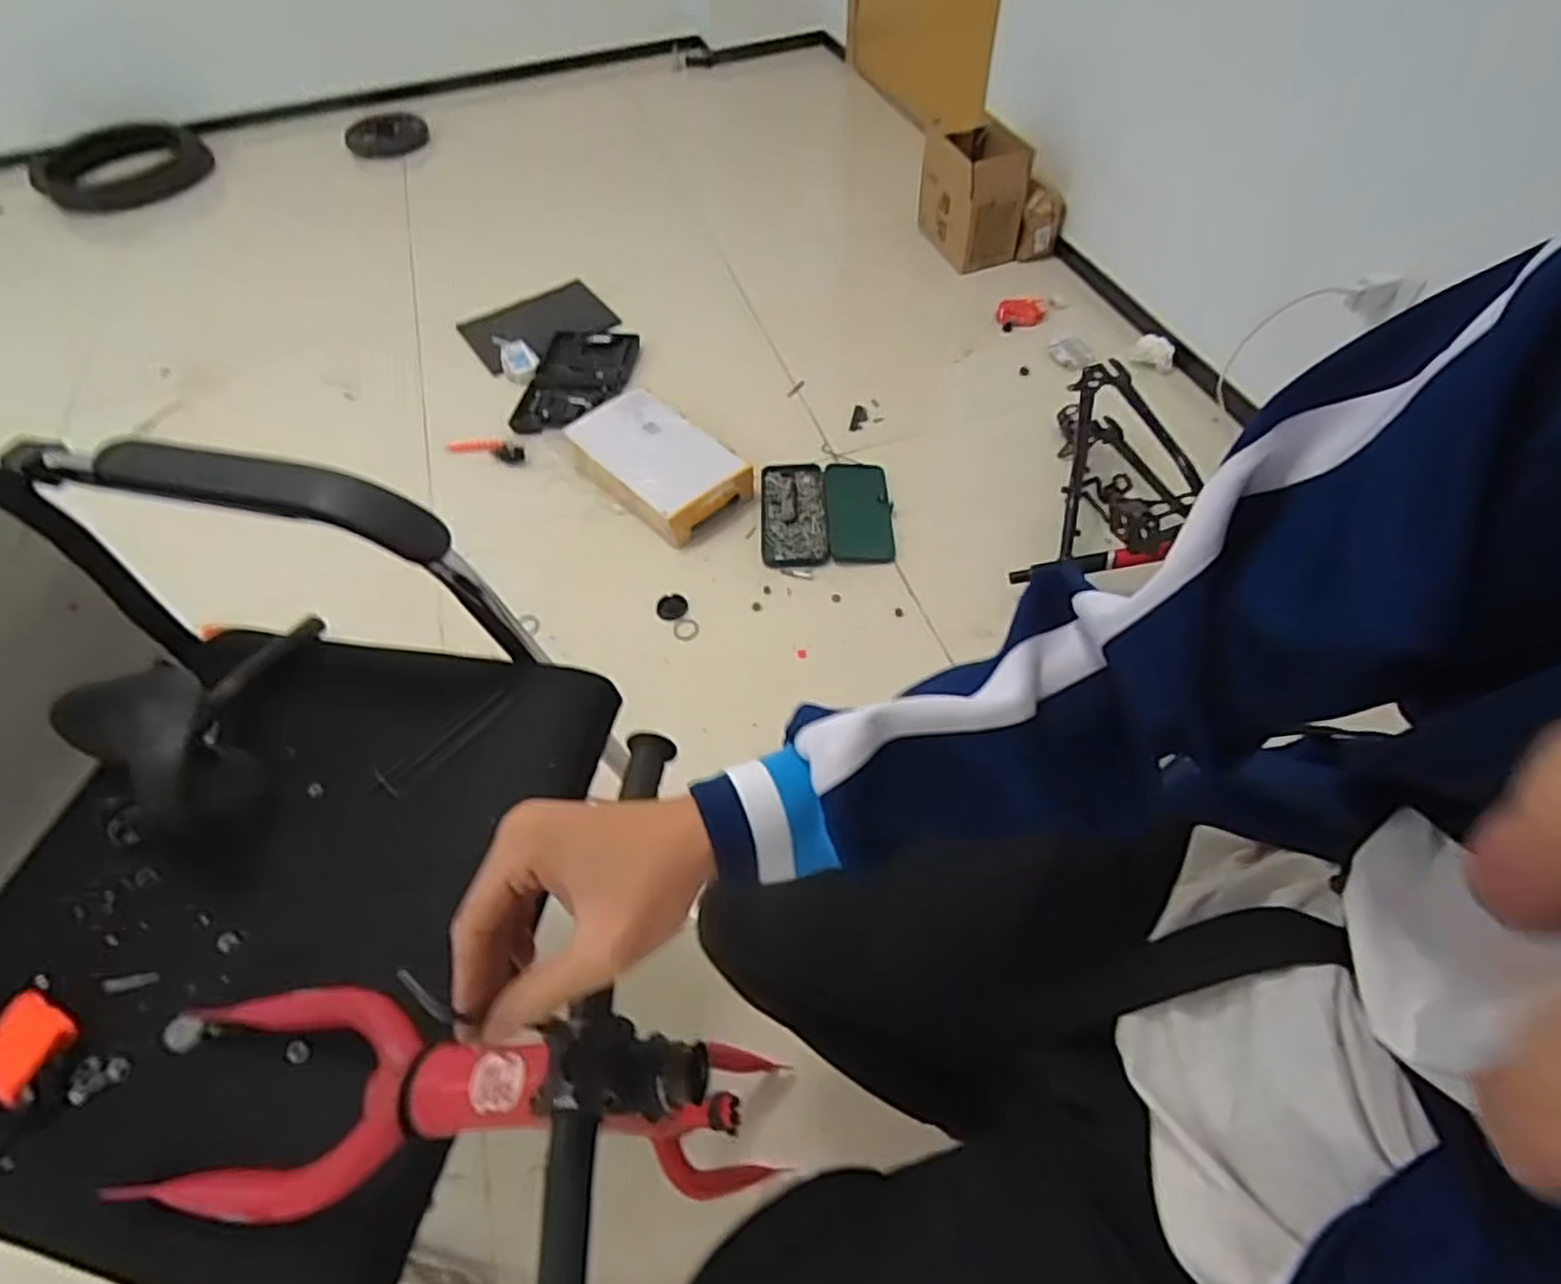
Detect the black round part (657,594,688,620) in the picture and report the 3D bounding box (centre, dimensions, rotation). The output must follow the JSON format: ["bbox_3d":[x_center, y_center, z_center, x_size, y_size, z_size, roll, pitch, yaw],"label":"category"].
[{"bbox_3d":[-0.191,-0.061,1.310,0.054,0.012,0.055,-2,54,2],"label":"black round part"}]

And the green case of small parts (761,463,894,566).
[{"bbox_3d":[0.086,-0.252,1.414,0.245,0.025,0.262,-5,54,0],"label":"green case of small parts"}]

